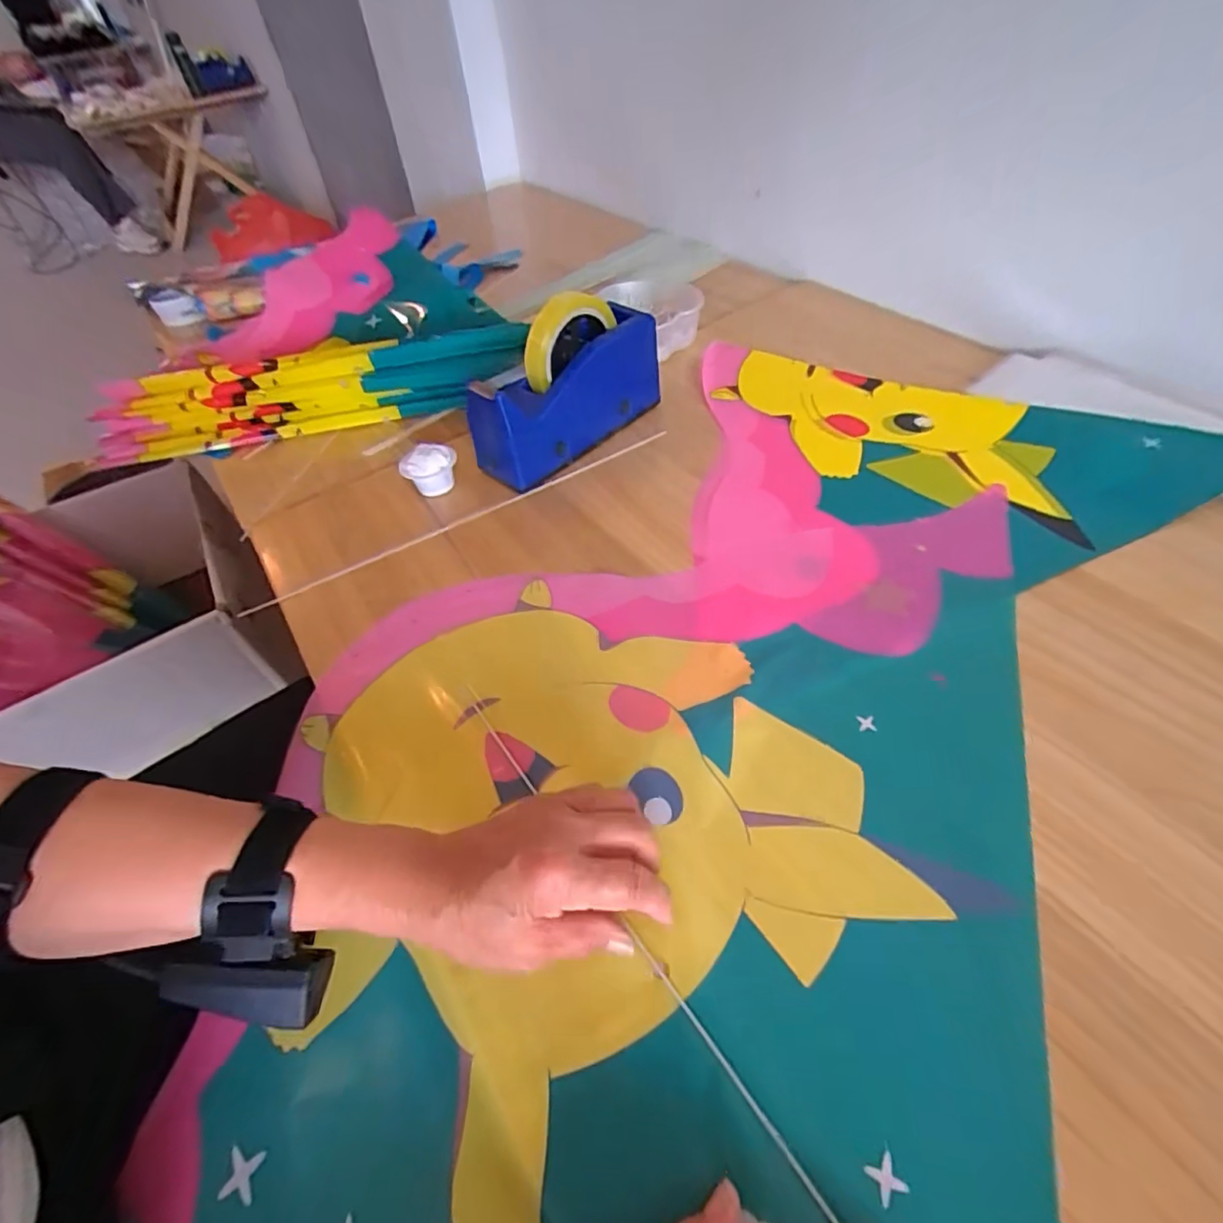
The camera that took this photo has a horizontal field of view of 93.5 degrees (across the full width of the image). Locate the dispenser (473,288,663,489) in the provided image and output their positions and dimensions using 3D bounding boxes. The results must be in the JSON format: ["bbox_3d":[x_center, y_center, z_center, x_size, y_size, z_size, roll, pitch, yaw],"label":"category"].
[{"bbox_3d":[-0.046,-0.218,0.553,0.192,0.128,0.080,-37,56,-22],"label":"dispenser"}]

